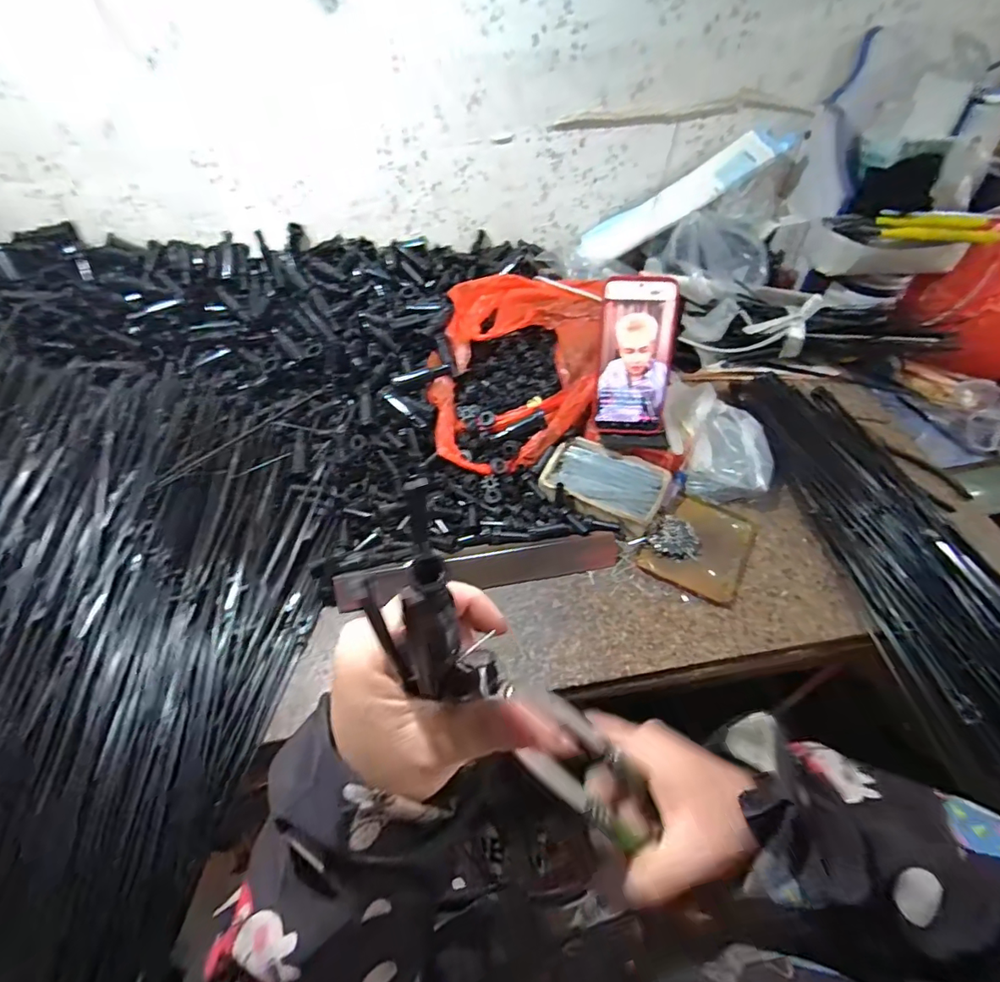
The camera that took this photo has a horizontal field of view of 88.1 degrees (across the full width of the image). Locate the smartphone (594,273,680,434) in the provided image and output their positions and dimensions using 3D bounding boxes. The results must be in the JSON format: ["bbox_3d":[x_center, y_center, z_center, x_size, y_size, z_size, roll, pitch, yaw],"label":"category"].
[{"bbox_3d":[0.148,-0.145,0.563,0.079,0.165,0.017,2,19,2],"label":"smartphone"}]

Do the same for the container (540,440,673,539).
[{"bbox_3d":[0.117,-0.010,0.583,0.130,0.027,0.088,19,54,15],"label":"container"}]

